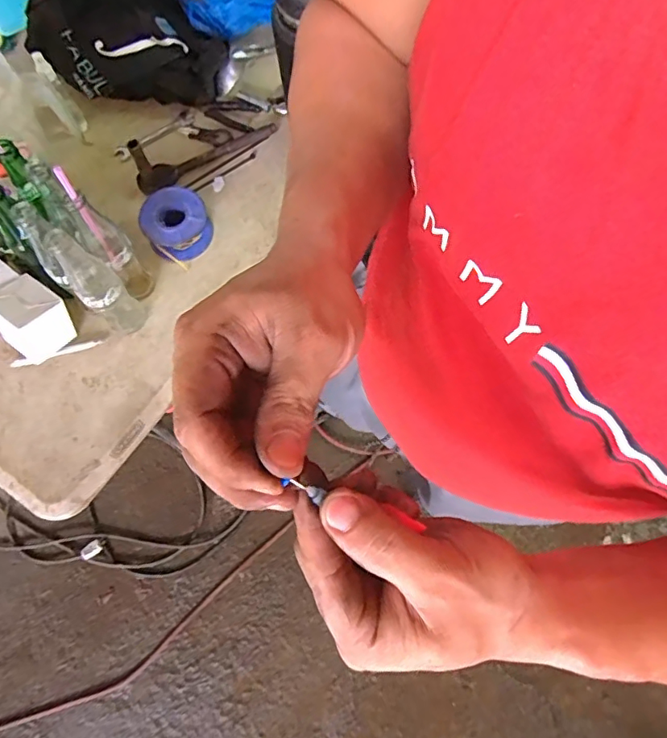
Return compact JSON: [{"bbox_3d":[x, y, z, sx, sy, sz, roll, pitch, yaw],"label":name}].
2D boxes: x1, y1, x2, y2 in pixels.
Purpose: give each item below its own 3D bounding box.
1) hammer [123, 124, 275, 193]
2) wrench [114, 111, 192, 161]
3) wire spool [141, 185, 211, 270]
[{"bbox_3d":[-0.207,-0.362,0.823,0.240,0.092,0.034,-32,77,-10],"label":"hammer"},{"bbox_3d":[-0.300,-0.392,0.880,0.139,0.011,0.029,-33,77,-10],"label":"wrench"},{"bbox_3d":[-0.239,-0.221,0.803,0.090,0.060,0.099,0,73,-1],"label":"wire spool"}]

